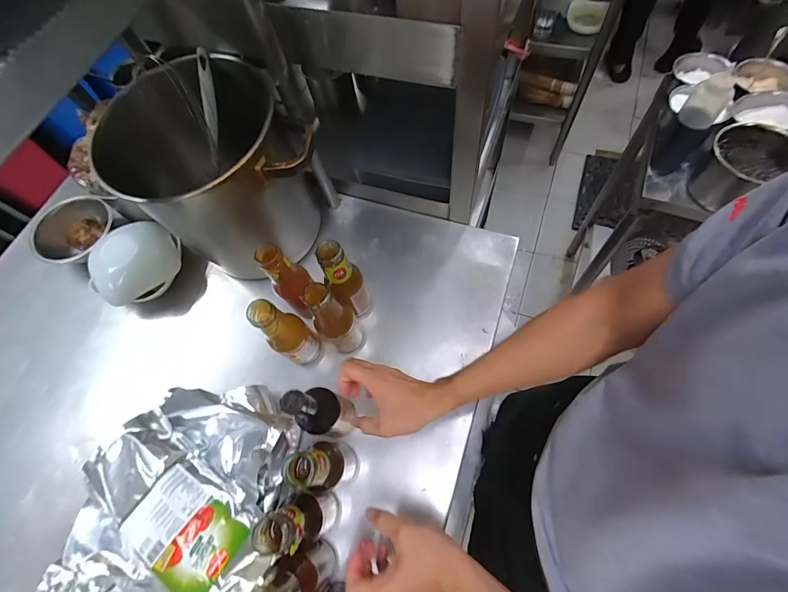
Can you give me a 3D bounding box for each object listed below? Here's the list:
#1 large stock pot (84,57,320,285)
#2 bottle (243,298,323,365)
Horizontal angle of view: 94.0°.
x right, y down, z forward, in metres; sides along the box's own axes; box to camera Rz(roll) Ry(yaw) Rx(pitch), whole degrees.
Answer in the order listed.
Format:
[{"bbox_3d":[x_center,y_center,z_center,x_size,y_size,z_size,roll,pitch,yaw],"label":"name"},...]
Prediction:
[{"bbox_3d":[-0.267,-0.178,0.609,0.248,0.278,0.229,-2,67,4],"label":"large stock pot"},{"bbox_3d":[-0.158,0.058,0.554,0.048,0.188,0.056,42,75,17],"label":"bottle"}]

